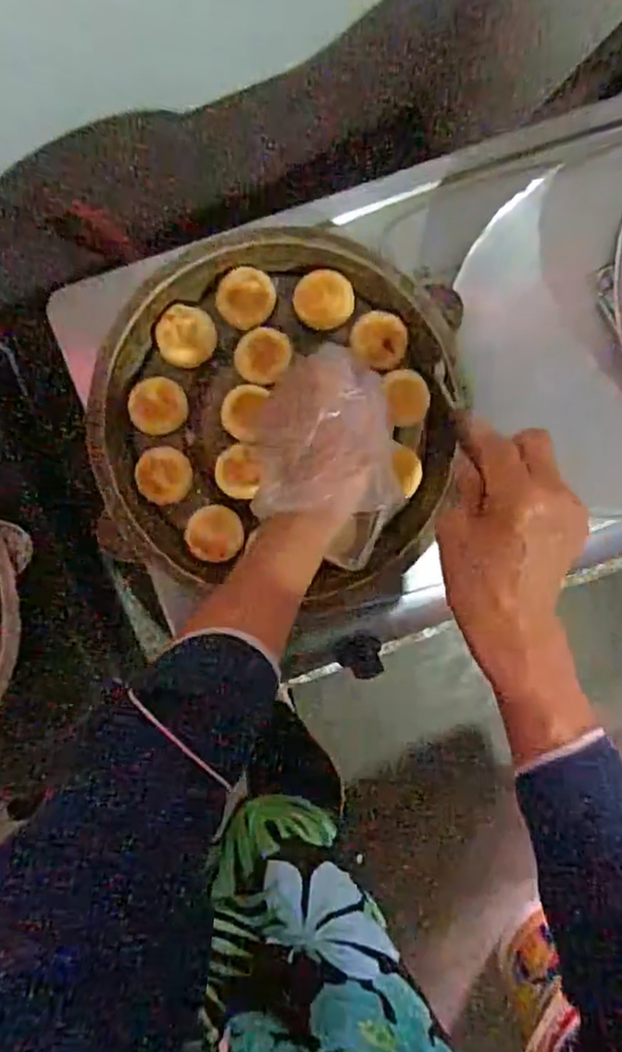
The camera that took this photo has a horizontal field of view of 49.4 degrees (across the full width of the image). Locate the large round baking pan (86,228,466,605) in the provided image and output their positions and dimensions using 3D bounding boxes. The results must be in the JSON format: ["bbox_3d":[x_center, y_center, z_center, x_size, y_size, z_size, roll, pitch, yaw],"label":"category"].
[{"bbox_3d":[-0.020,-0.077,0.475,0.251,0.035,0.241,-1,98,-5],"label":"large round baking pan"}]

